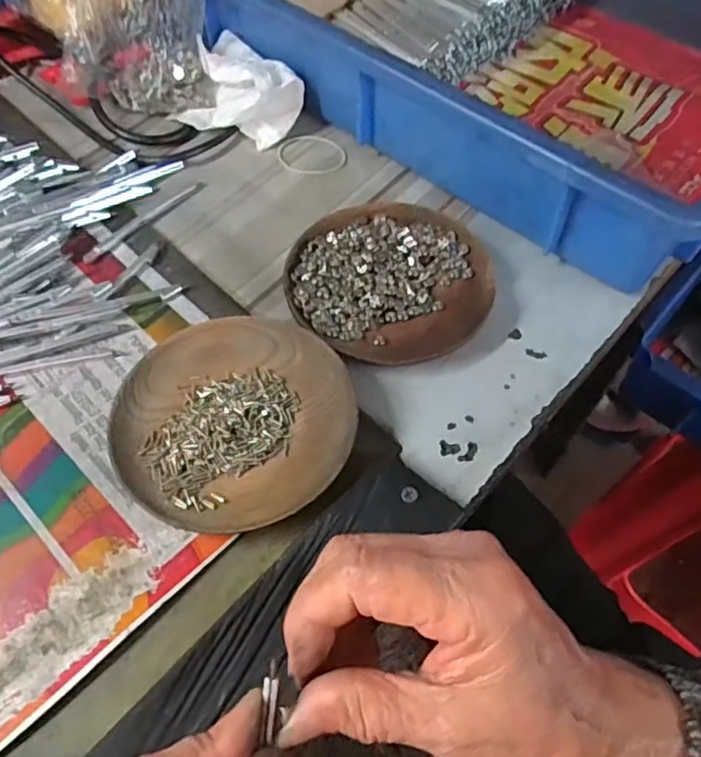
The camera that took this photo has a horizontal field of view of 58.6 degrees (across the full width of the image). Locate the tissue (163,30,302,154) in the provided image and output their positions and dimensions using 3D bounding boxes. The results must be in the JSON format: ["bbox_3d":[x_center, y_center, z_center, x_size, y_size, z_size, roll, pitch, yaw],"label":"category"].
[{"bbox_3d":[-0.075,-0.202,0.434,0.083,0.045,0.067,29,62,17],"label":"tissue"}]

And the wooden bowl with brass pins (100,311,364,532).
[{"bbox_3d":[-0.057,0.019,0.310,0.111,0.019,0.116,1,58,-1],"label":"wooden bowl with brass pins"}]

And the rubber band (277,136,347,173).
[{"bbox_3d":[-0.026,-0.156,0.434,0.049,0.004,0.036,18,59,11],"label":"rubber band"}]

